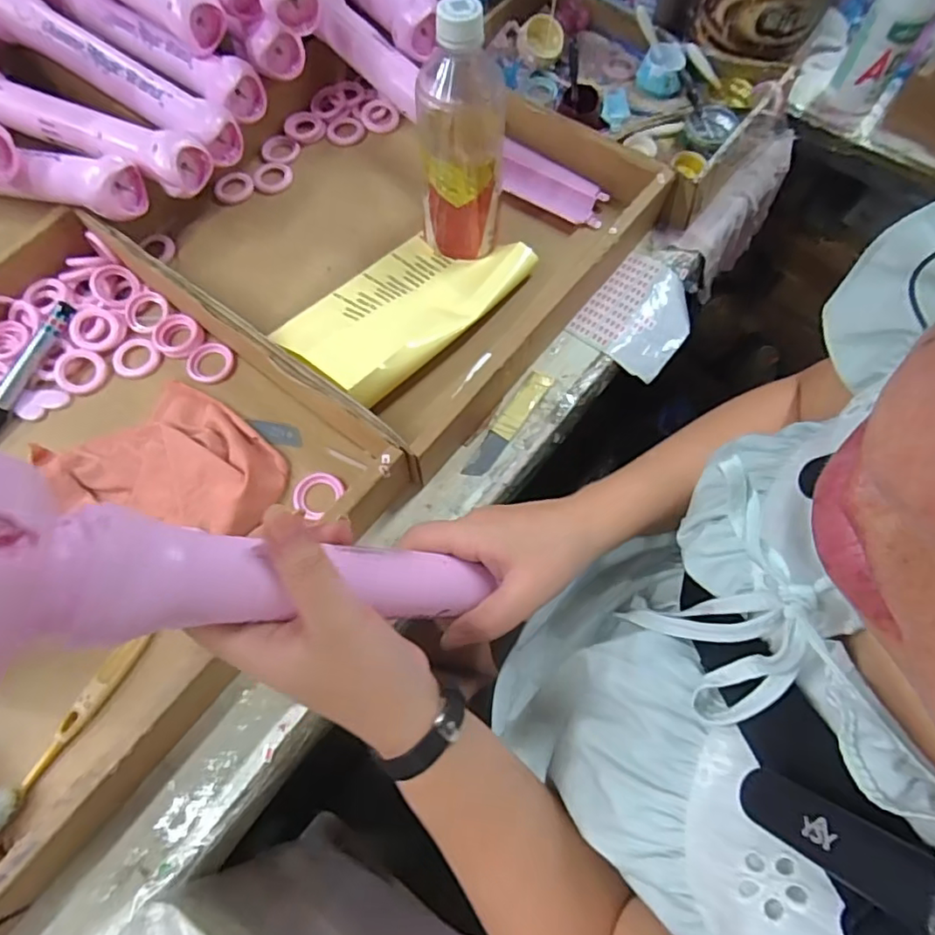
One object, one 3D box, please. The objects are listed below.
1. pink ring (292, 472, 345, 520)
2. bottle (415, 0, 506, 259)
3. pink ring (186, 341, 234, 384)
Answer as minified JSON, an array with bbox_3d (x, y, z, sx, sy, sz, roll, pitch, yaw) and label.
[{"bbox_3d":[-0.112,0.019,0.440,0.032,0.006,0.035,0,68,0],"label":"pink ring"},{"bbox_3d":[-0.005,-0.252,0.456,0.062,0.184,0.072,5,68,2],"label":"bottle"},{"bbox_3d":[-0.212,-0.087,0.485,0.037,0.004,0.037,0,68,0],"label":"pink ring"}]

